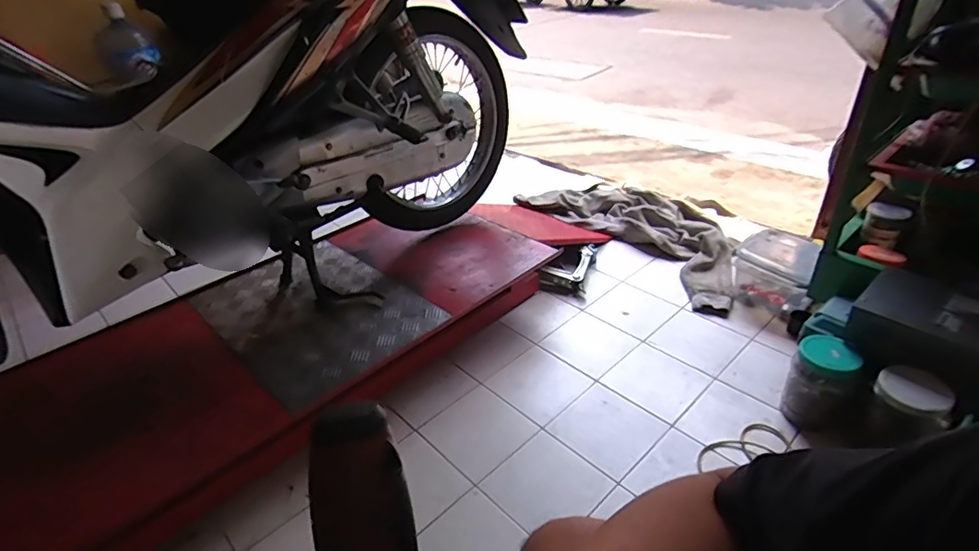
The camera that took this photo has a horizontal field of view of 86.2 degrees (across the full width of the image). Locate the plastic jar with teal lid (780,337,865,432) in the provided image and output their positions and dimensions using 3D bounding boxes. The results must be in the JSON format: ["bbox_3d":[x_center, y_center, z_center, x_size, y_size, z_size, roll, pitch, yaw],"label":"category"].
[{"bbox_3d":[0.714,0.238,1.132,0.123,0.170,0.122,18,39,29],"label":"plastic jar with teal lid"}]

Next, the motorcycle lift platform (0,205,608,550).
[{"bbox_3d":[-0.446,0.148,1.279,0.587,0.273,1.813,25,43,36],"label":"motorcycle lift platform"}]

